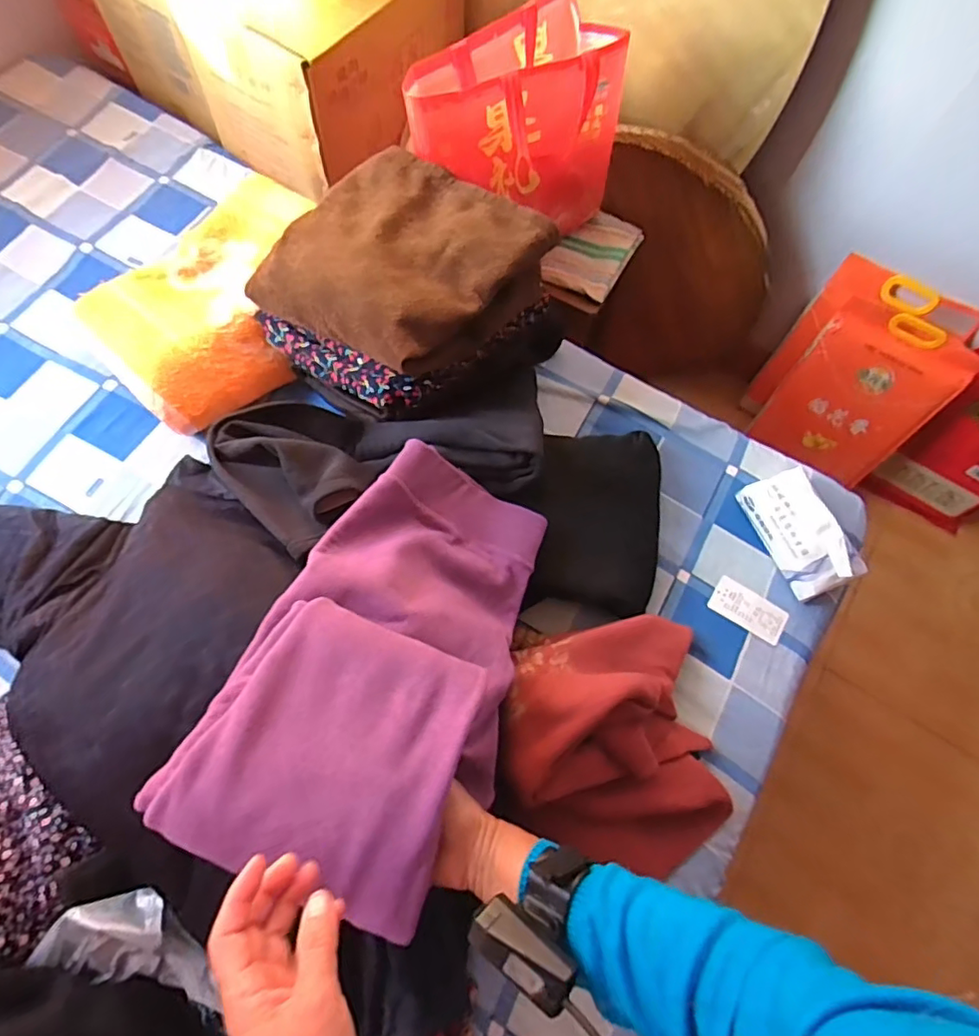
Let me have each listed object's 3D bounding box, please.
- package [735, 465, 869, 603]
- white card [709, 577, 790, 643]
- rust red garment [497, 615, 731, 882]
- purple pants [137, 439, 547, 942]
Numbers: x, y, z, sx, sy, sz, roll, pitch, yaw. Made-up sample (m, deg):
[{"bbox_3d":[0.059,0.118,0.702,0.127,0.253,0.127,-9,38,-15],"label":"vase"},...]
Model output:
[{"bbox_3d":[0.445,0.019,0.823,0.078,0.091,0.176,-22,72,-10],"label":"package"},{"bbox_3d":[0.372,0.133,0.821,0.105,0.008,0.056,31,78,14],"label":"white card"},{"bbox_3d":[0.151,0.277,0.674,0.265,0.114,0.299,-11,70,-7],"label":"rust red garment"},{"bbox_3d":[-0.084,0.112,0.567,0.222,0.137,0.439,19,39,5],"label":"purple pants"}]

